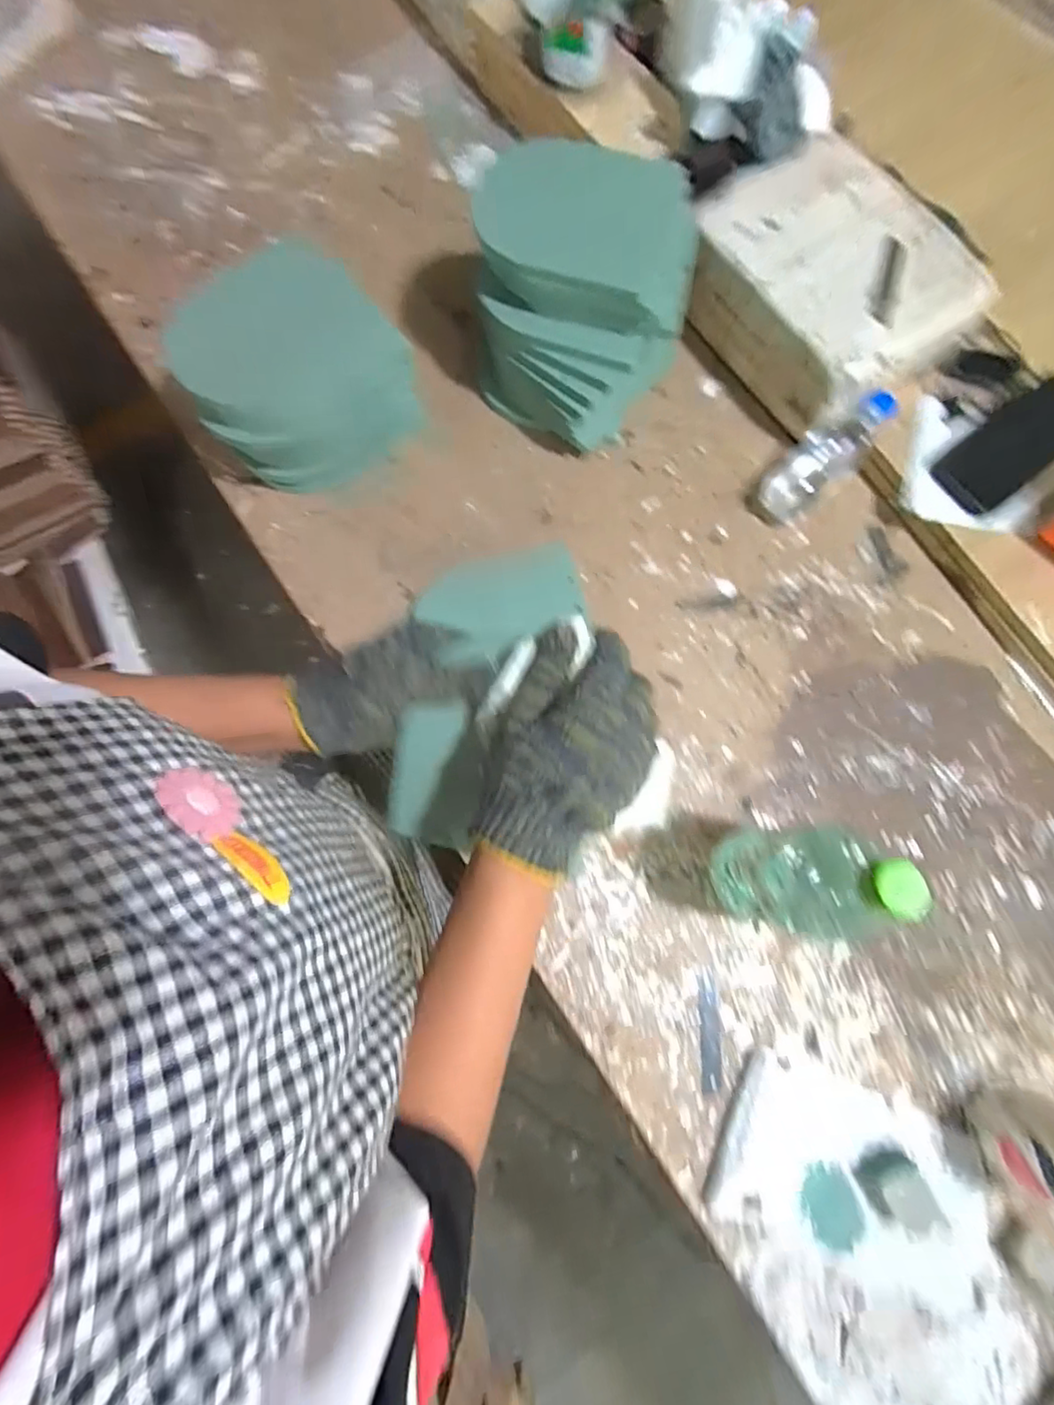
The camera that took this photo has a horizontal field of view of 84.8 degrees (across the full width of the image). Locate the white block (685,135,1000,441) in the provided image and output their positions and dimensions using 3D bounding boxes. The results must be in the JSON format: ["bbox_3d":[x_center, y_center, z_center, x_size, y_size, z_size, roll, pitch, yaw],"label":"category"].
[{"bbox_3d":[0.295,-0.414,0.590,0.192,0.119,0.248,-33,80,-8],"label":"white block"}]

